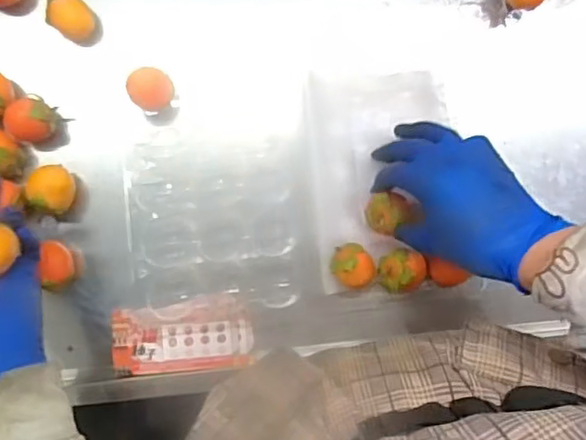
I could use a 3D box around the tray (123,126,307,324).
[{"bbox_3d":[-0.068,0.001,0.536,0.146,0.038,0.165,-5,90,-3],"label":"tray"}]

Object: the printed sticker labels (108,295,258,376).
[{"bbox_3d":[-0.098,0.104,0.536,0.121,0.021,0.063,-8,90,-3],"label":"printed sticker labels"}]

